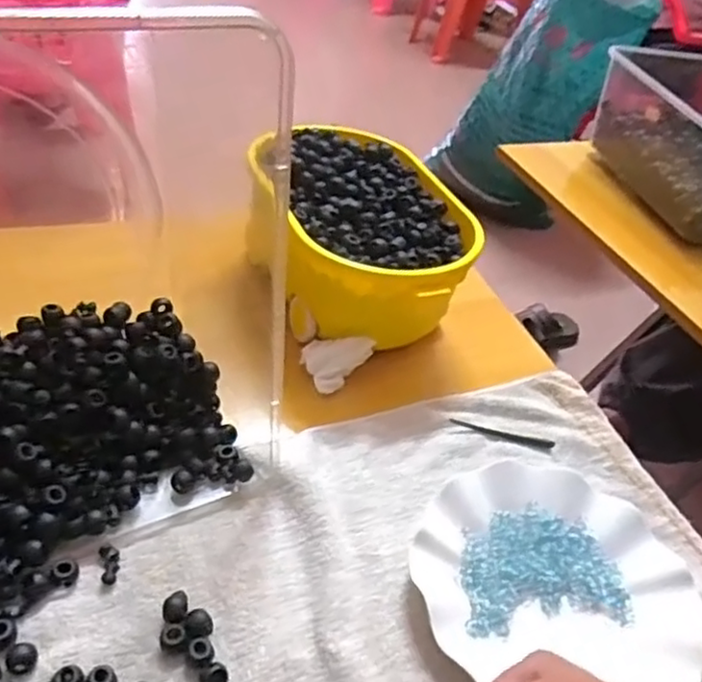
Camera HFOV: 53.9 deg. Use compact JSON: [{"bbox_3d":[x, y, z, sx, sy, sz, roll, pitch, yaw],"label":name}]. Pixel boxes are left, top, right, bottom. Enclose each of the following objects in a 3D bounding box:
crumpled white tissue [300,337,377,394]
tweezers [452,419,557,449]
[{"bbox_3d":[-0.010,0.019,0.558,0.058,0.028,0.035,4,42,-11],"label":"crumpled white tissue"},{"bbox_3d":[0.121,0.074,0.550,0.088,0.004,0.008,14,38,-9],"label":"tweezers"}]

